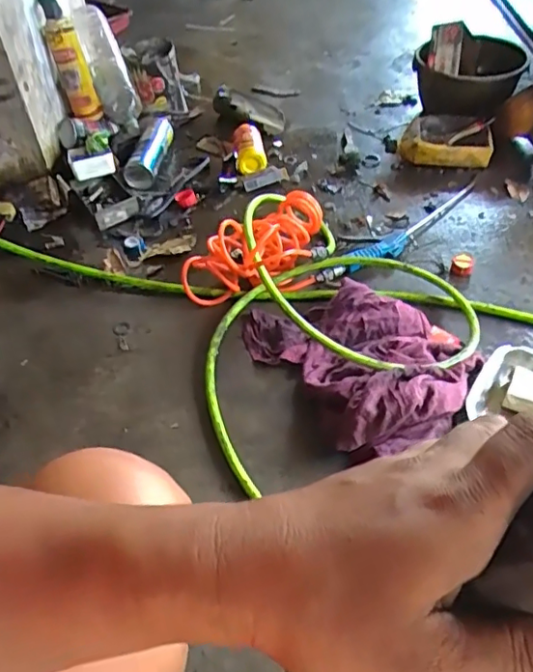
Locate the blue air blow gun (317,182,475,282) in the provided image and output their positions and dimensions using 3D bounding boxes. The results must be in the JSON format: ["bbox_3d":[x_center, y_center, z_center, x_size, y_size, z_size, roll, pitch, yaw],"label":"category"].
[{"bbox_3d":[0.273,-0.212,1.088,0.449,0.025,0.105,-26,52,-19],"label":"blue air blow gun"}]

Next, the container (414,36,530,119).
[{"bbox_3d":[0.493,-0.631,1.388,0.249,0.147,0.218,16,50,16],"label":"container"}]

